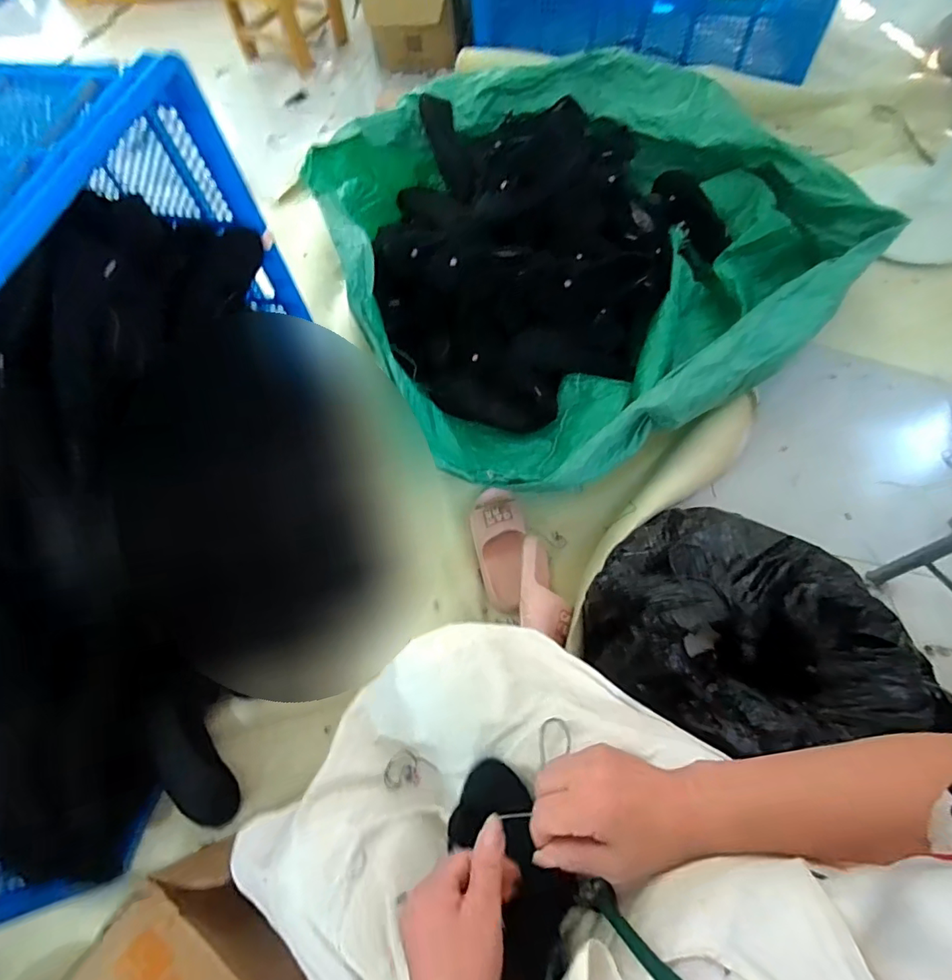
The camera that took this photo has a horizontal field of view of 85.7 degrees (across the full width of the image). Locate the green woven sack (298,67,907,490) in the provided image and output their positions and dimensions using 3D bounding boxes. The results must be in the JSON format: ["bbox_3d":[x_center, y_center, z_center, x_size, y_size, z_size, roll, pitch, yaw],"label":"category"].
[{"bbox_3d":[0.236,-0.607,1.142,1.156,0.346,1.019,-31,67,-11],"label":"green woven sack"}]

